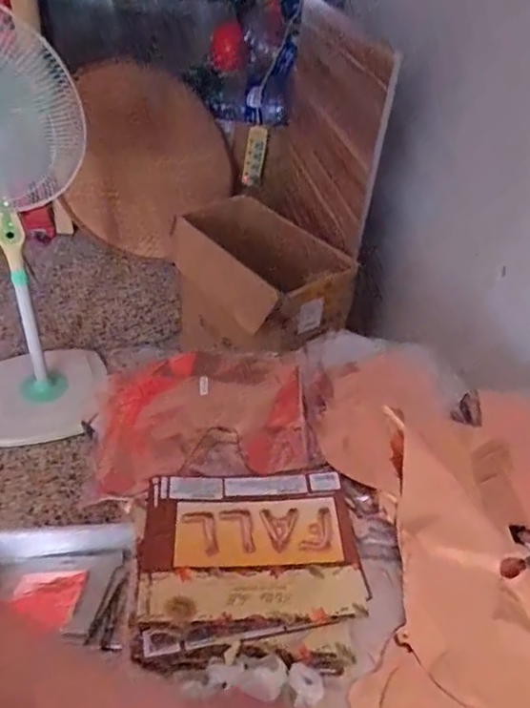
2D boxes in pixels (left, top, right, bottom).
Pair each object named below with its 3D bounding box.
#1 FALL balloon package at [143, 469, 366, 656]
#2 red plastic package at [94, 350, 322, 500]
[{"bbox_3d":[-0.017,0.200,0.568,0.214,0.032,0.173,-3,42,-11],"label":"FALL balloon package"},{"bbox_3d":[-0.078,0.085,0.724,0.261,0.054,0.212,-2,41,-10],"label":"red plastic package"}]

